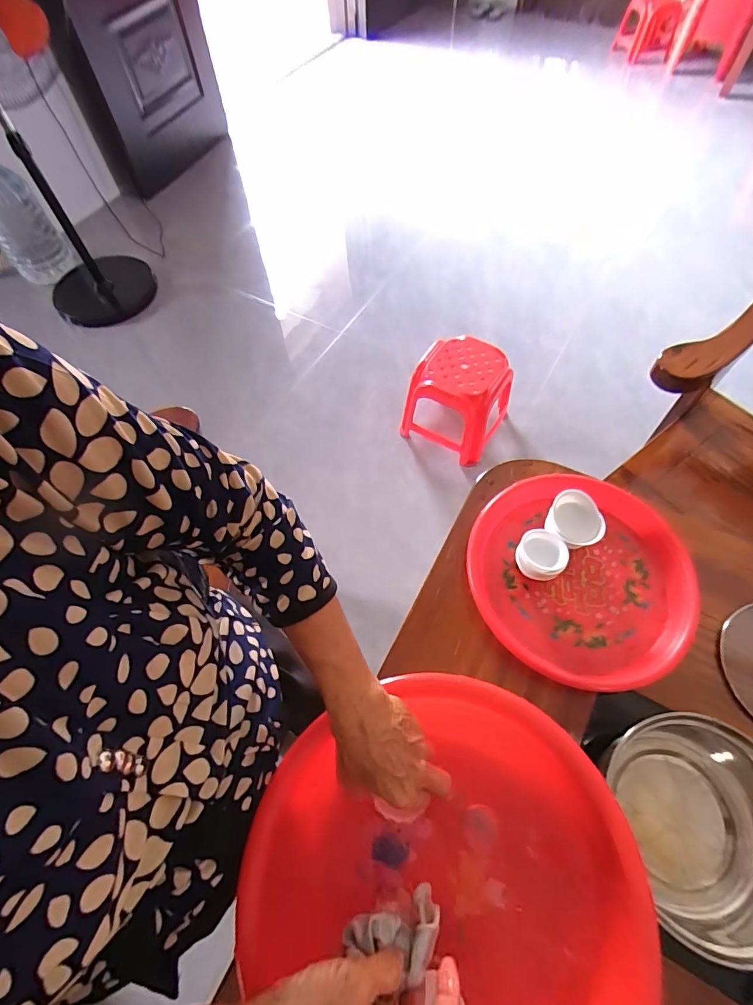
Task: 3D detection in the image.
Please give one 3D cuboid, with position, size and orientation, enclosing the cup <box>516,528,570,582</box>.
[{"bbox_3d":[0.192,0.065,0.529,0.054,0.039,0.057,-1,62,1],"label":"cup"}]

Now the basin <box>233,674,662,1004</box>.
[{"bbox_3d":[0.057,0.312,0.372,0.282,0.087,0.298,0,60,1],"label":"basin"}]

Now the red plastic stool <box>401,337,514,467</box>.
[{"bbox_3d":[0.263,-0.335,1.447,0.287,0.265,0.267,25,65,14],"label":"red plastic stool"}]

